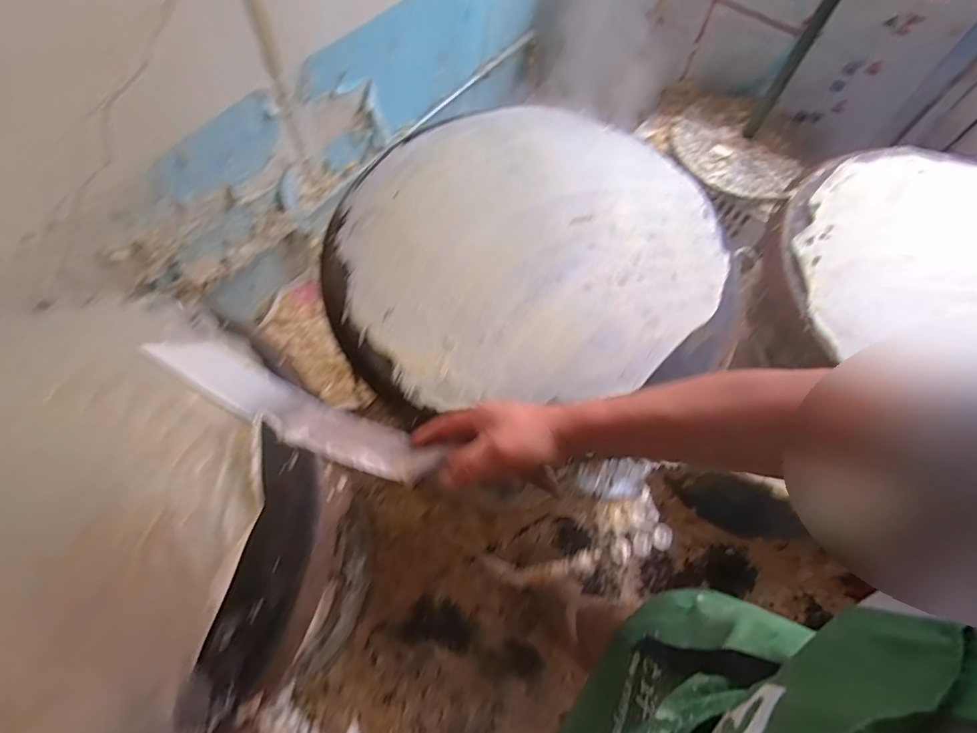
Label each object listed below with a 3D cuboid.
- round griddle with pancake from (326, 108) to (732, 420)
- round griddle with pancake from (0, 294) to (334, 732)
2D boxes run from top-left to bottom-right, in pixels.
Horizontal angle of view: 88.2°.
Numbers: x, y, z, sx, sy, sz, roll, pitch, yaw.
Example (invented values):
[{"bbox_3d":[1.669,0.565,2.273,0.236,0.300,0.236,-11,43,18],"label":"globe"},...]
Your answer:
[{"bbox_3d":[0.064,-0.194,0.787,0.634,0.043,0.549,-6,66,-6],"label":"round griddle with pancake"},{"bbox_3d":[-0.503,0.184,0.580,0.580,0.066,0.577,1,65,-3],"label":"round griddle with pancake"}]

